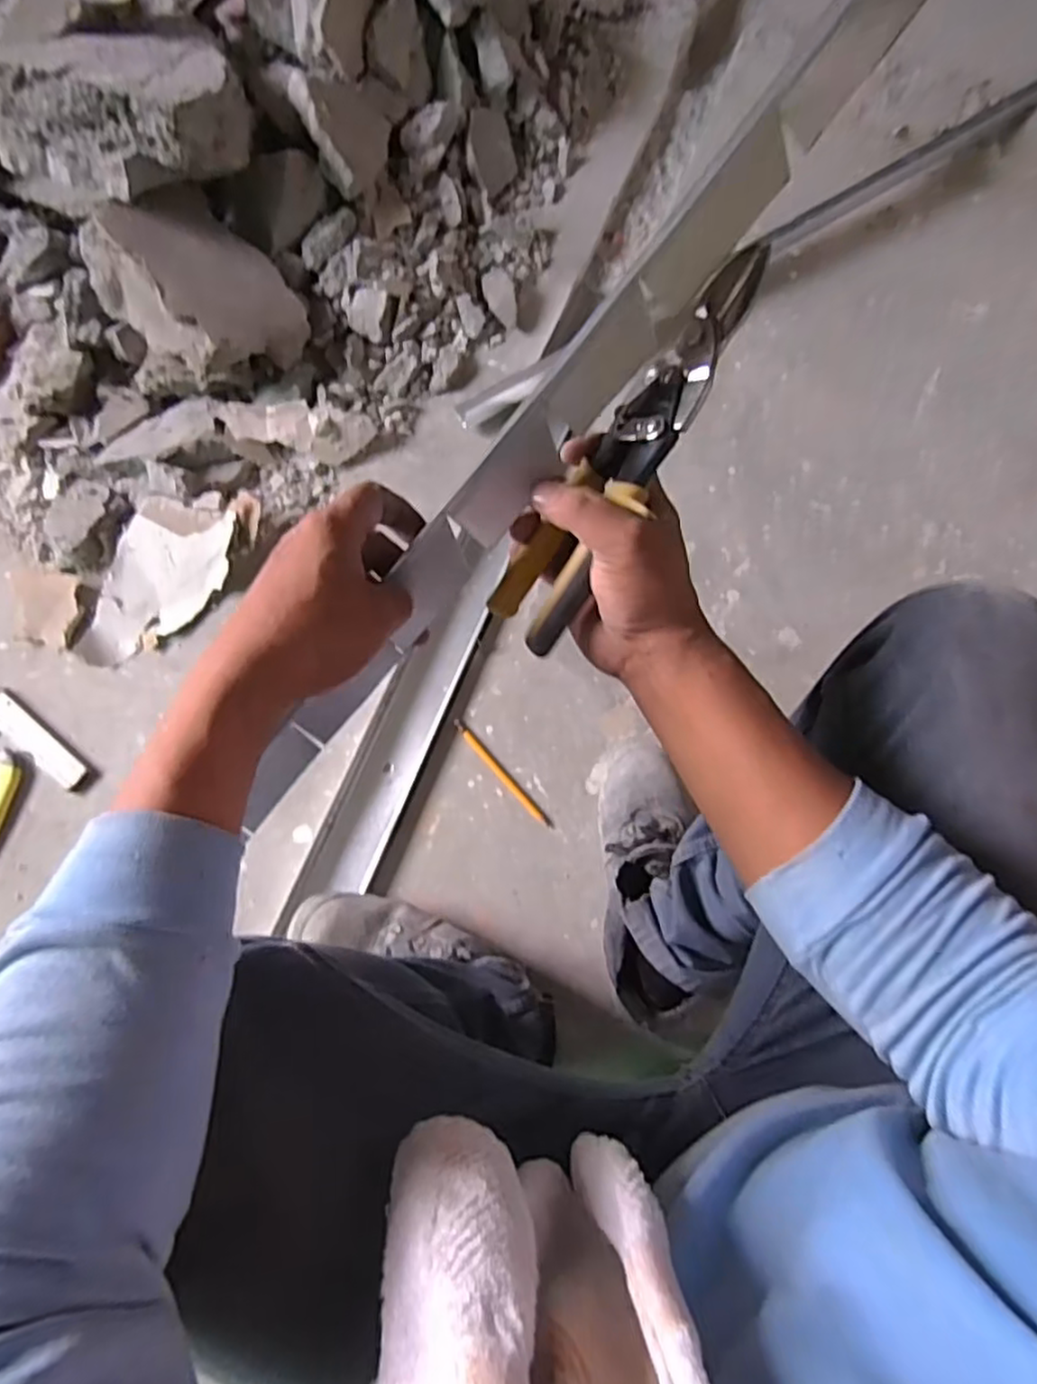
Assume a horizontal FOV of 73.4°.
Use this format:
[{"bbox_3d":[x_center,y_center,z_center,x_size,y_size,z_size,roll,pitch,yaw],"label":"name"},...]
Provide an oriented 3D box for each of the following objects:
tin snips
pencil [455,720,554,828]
[{"bbox_3d":[0.063,-0.137,0.395,0.054,0.042,0.246,35,101,8],"label":"tin snips"},{"bbox_3d":[-0.020,0.096,0.814,0.012,0.004,0.164,-41,80,-9],"label":"pencil"}]

